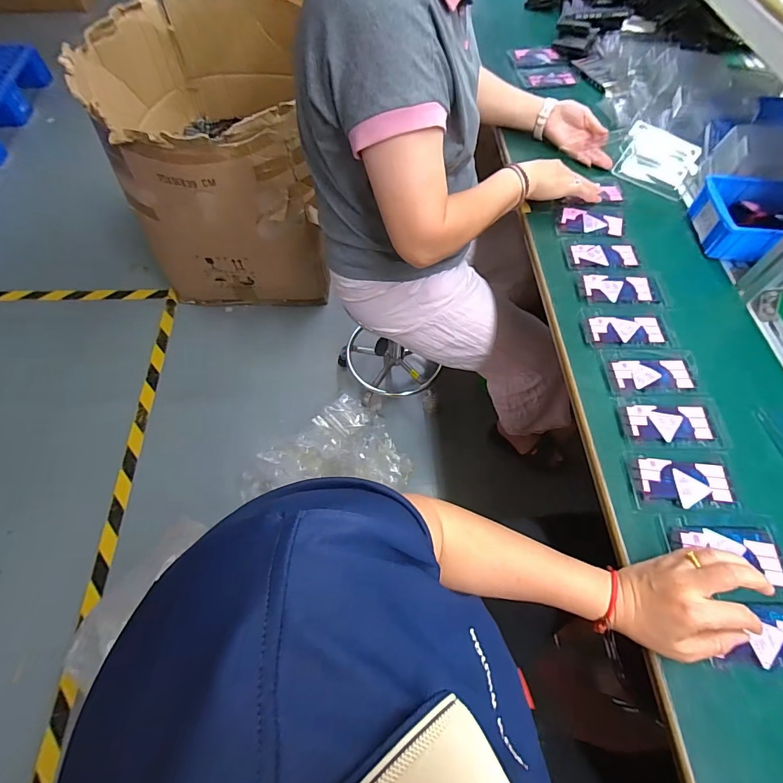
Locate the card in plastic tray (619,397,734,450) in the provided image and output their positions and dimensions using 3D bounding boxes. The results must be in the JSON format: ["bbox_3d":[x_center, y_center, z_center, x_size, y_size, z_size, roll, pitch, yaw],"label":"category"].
[{"bbox_3d":[0.359,0.040,0.521,0.126,0.010,0.072,3,61,0],"label":"card in plastic tray"}]

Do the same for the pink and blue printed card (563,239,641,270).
[{"bbox_3d":[0.344,-0.227,0.665,0.122,0.007,0.065,-1,61,-2],"label":"pink and blue printed card"}]

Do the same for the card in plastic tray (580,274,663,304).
[{"bbox_3d":[0.353,-0.159,0.629,0.122,0.008,0.055,3,61,0],"label":"card in plastic tray"}]

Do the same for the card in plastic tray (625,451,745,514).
[{"bbox_3d":[0.348,0.106,0.484,0.120,0.008,0.072,2,61,-1],"label":"card in plastic tray"}]

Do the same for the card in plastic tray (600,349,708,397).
[{"bbox_3d":[0.357,-0.028,0.555,0.127,0.012,0.075,2,61,-1],"label":"card in plastic tray"}]

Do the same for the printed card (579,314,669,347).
[{"bbox_3d":[0.339,-0.090,0.590,0.117,0.006,0.051,-1,61,-2],"label":"printed card"}]

